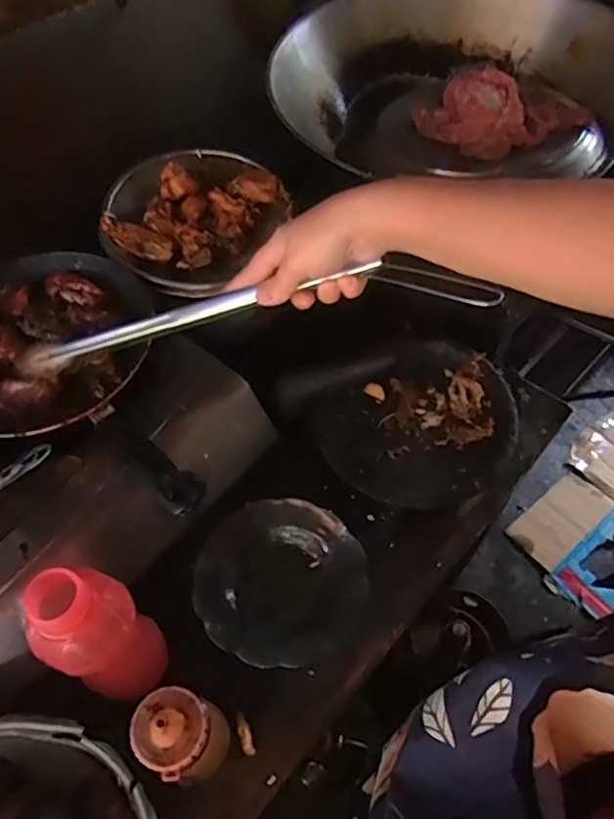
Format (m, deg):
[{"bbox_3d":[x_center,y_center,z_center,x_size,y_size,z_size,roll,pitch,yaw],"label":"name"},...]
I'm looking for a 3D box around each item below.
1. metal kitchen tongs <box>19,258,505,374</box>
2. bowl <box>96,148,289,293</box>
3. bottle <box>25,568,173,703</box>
[{"bbox_3d":[-0.075,-0.077,0.536,0.462,0.029,0.038,-6,52,22],"label":"metal kitchen tongs"},{"bbox_3d":[-0.143,-0.257,0.784,0.188,0.052,0.241,22,58,16],"label":"bowl"},{"bbox_3d":[-0.170,0.193,0.517,0.067,0.174,0.075,35,62,23],"label":"bottle"}]

